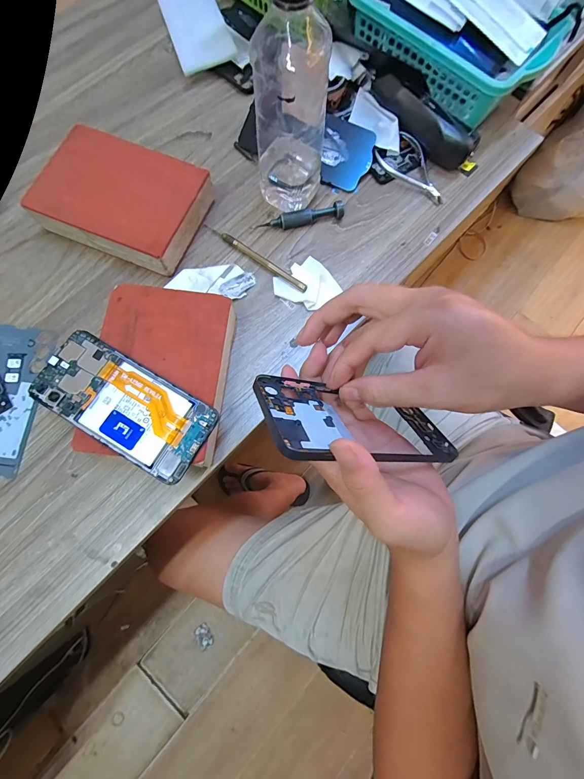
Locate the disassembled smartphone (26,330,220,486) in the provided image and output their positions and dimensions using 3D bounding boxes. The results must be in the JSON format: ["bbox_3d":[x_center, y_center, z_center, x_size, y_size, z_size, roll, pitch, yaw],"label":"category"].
[{"bbox_3d":[-0.146,0.012,0.296,0.154,0.007,0.073,30,77,6],"label":"disassembled smartphone"}]

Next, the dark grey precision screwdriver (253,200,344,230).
[{"bbox_3d":[0.009,-0.193,0.386,0.099,0.017,0.012,-12,76,-4],"label":"dark grey precision screwdriver"}]

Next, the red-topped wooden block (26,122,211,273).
[{"bbox_3d":[-0.183,-0.204,0.372,0.157,0.042,0.117,22,76,4],"label":"red-topped wooden block"}]

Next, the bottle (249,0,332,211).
[{"bbox_3d":[-0.001,-0.260,0.311,0.066,0.195,0.058,5,76,0],"label":"bottle"}]

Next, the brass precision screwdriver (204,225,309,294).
[{"bbox_3d":[-0.042,-0.149,0.380,0.139,0.006,0.009,36,78,8],"label":"brass precision screwdriver"}]

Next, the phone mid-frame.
[{"bbox_3d":[0.051,0.024,0.259,0.165,0.008,0.079,7,35,-30],"label":"phone mid-frame"}]

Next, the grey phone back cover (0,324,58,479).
[{"bbox_3d":[-0.288,0.008,0.337,0.068,0.004,0.151,7,76,1],"label":"grey phone back cover"}]

